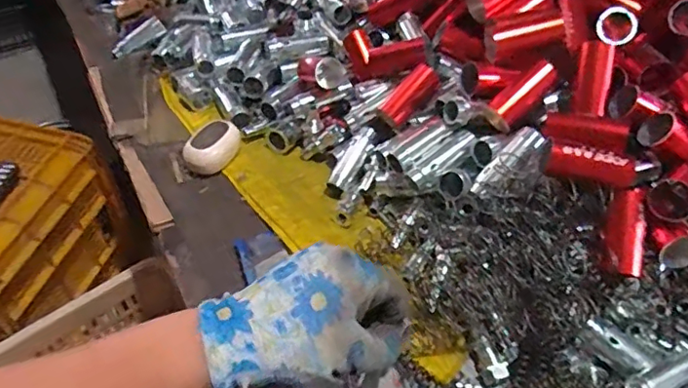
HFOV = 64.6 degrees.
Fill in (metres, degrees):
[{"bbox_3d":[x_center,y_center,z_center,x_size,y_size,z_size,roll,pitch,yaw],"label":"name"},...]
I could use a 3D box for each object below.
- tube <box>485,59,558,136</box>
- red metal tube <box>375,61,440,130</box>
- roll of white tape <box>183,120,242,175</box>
[{"bbox_3d":[0.151,-0.085,0.462,0.070,0.020,0.022,-42,54,-2],"label":"tube"},{"bbox_3d":[0.062,-0.095,0.529,0.067,0.026,0.026,-44,56,-4],"label":"red metal tube"},{"bbox_3d":[-0.133,-0.048,0.552,0.038,0.031,0.055,19,49,18],"label":"roll of white tape"}]

